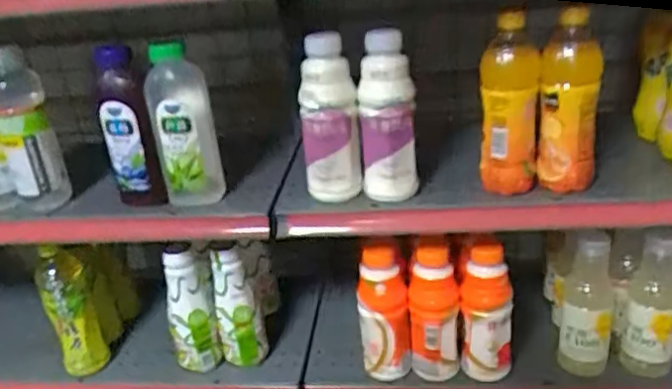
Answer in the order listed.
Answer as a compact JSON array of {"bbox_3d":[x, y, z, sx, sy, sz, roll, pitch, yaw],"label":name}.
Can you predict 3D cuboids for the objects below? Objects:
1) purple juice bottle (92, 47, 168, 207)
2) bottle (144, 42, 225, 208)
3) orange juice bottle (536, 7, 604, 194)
[{"bbox_3d":[-0.265,-0.081,0.785,0.055,0.199,0.070,-17,27,-23],"label":"purple juice bottle"},{"bbox_3d":[-0.195,-0.088,0.794,0.079,0.194,0.078,-11,25,-10],"label":"bottle"},{"bbox_3d":[0.268,-0.103,0.710,0.065,0.196,0.059,5,27,22],"label":"orange juice bottle"}]

